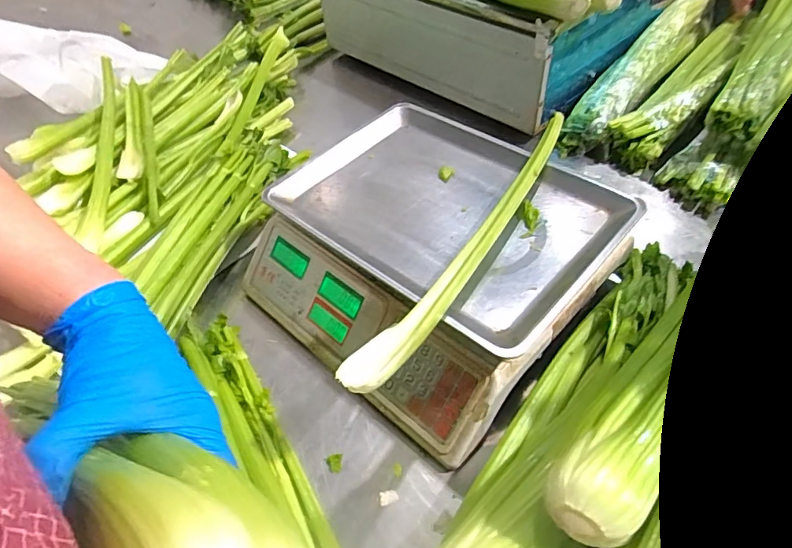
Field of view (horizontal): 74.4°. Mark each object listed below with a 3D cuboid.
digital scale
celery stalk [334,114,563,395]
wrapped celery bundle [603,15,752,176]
[{"bbox_3d":[0.038,-0.026,0.581,0.335,0.114,0.299,34,59,30],"label":"digital scale"},{"bbox_3d":[0.081,-0.029,0.496,0.035,0.040,0.386,25,55,25],"label":"celery stalk"},{"bbox_3d":[0.437,-0.275,0.780,0.075,0.071,0.353,32,58,29],"label":"wrapped celery bundle"}]

